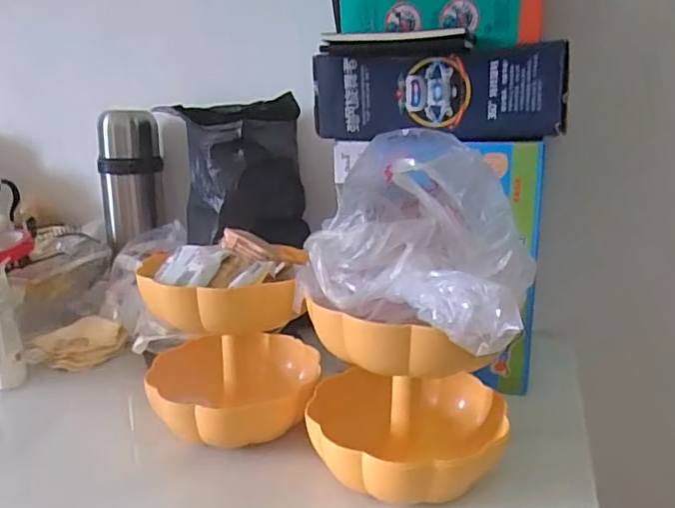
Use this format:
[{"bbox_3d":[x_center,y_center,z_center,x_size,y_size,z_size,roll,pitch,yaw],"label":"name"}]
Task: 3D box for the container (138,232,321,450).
[{"bbox_3d":[-0.109,0.080,0.609,0.158,0.176,0.172,-3,15,-12],"label":"container"}]

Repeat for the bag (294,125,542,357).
[{"bbox_3d":[0.076,-0.021,0.460,0.167,0.132,0.132,11,18,36],"label":"bag"}]

